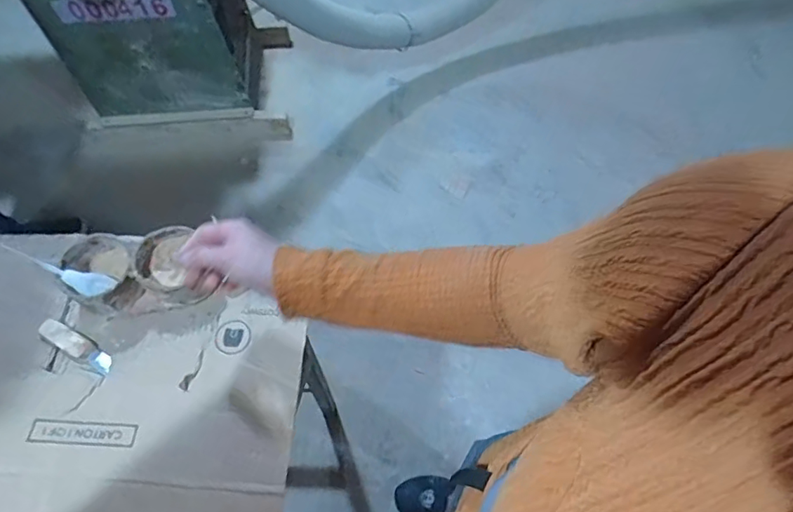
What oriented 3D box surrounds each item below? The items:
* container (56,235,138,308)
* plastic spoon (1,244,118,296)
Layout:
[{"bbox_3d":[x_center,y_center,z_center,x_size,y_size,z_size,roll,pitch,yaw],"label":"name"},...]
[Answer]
[{"bbox_3d":[-0.341,0.021,0.603,0.082,0.043,0.079,0,62,-1],"label":"container"},{"bbox_3d":[-0.378,0.016,0.580,0.112,0.009,0.027,28,61,-19],"label":"plastic spoon"}]

